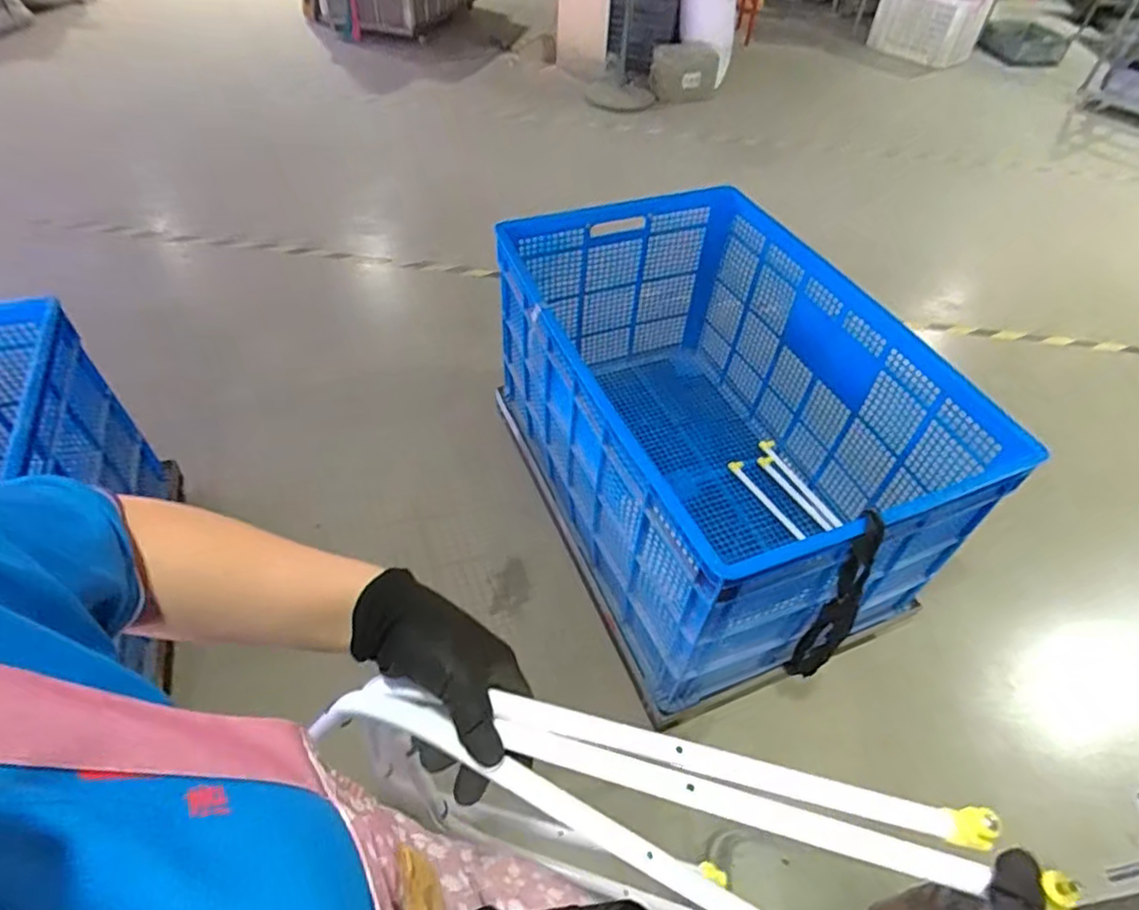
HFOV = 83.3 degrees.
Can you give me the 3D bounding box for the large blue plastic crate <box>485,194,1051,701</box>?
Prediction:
[{"bbox_3d":[0.325,-0.096,1.527,0.763,0.659,1.101,-21,53,-20],"label":"large blue plastic crate"}]

